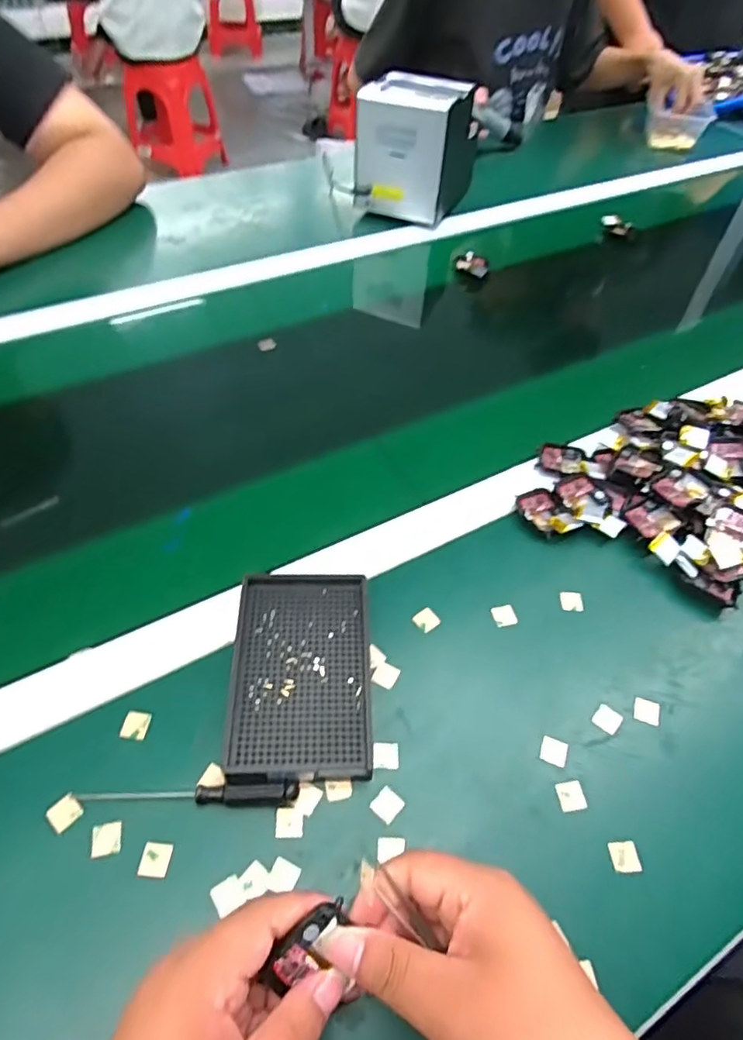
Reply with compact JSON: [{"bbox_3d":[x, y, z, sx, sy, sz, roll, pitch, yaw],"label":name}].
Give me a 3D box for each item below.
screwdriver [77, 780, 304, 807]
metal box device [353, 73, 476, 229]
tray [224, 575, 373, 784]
[{"bbox_3d":[-0.109,0.163,0.343,0.130,0.016,0.011,0,51,-4],"label":"screwdriver"},{"bbox_3d":[0.066,-0.532,0.832,0.129,0.149,0.163,19,52,11],"label":"metal box device"},{"bbox_3d":[-0.046,0.101,0.393,0.088,0.023,0.139,0,51,-4],"label":"tray"}]

